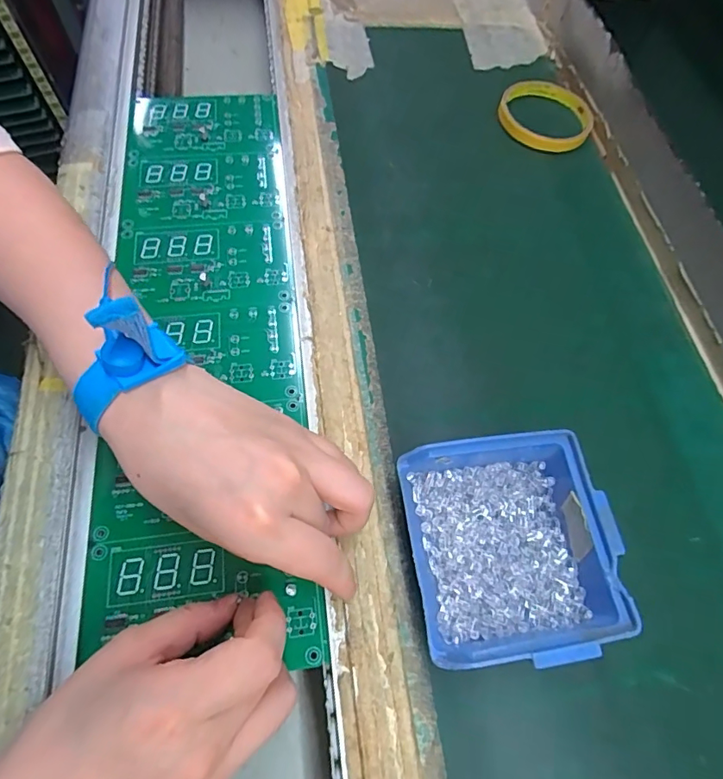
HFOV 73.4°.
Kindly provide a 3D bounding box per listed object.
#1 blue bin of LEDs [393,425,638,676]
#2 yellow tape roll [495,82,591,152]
[{"bbox_3d":[0.073,0.082,0.254,0.095,0.049,0.102,-6,65,-5],"label":"blue bin of LEDs"},{"bbox_3d":[0.171,-0.254,0.447,0.081,0.016,0.080,1,64,-2],"label":"yellow tape roll"}]

